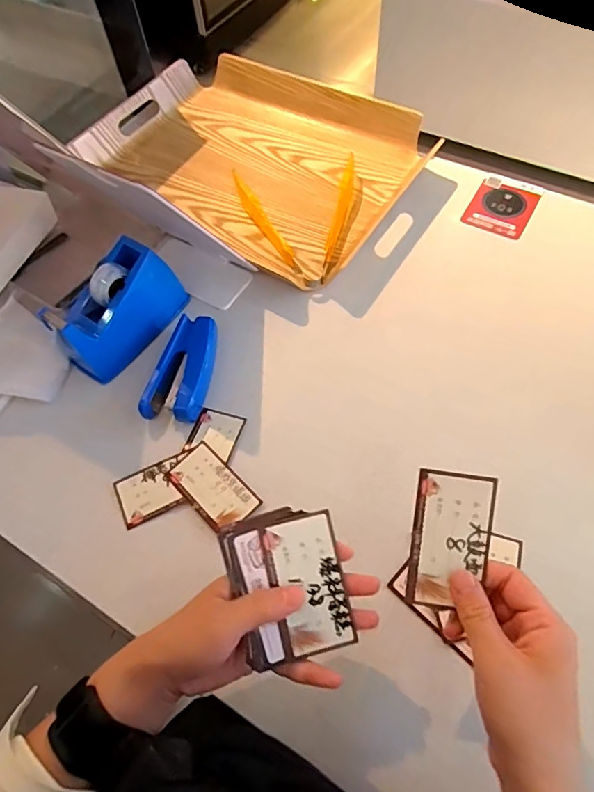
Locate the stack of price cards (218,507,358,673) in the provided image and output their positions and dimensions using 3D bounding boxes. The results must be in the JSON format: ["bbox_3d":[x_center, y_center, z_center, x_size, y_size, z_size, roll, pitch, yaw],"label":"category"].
[{"bbox_3d":[-0.007,0.122,0.315,0.073,0.005,0.089,-12,85,-7],"label":"stack of price cards"}]

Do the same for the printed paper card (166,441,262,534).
[{"bbox_3d":[-0.079,0.087,0.451,0.049,0.004,0.086,-41,67,-18],"label":"printed paper card"}]

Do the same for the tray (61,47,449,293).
[{"bbox_3d":[-0.040,-0.320,0.644,0.394,0.042,0.312,31,67,18],"label":"tray"}]

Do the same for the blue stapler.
[{"bbox_3d":[-0.115,-0.028,0.499,0.051,0.026,0.117,11,63,9],"label":"blue stapler"}]

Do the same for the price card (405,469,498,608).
[{"bbox_3d":[0.100,0.093,0.312,0.048,0.004,0.086,8,90,7],"label":"price card"}]

